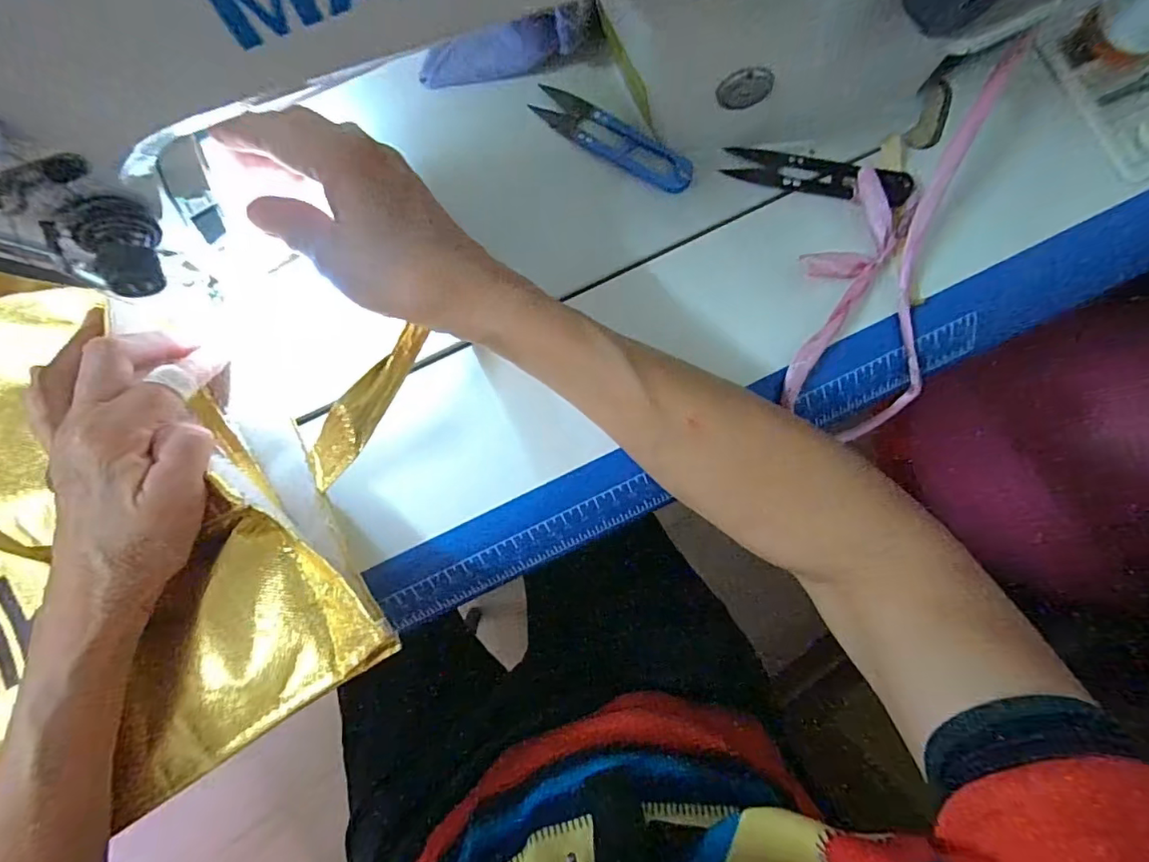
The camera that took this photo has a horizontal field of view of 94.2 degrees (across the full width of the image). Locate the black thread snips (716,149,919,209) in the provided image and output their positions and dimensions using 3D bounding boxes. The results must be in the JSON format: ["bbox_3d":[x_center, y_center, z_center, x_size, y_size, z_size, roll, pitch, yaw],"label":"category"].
[{"bbox_3d":[0.132,-0.140,0.289,0.097,0.009,0.024,16,82,3],"label":"black thread snips"}]

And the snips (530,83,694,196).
[{"bbox_3d":[0.022,-0.165,0.302,0.099,0.010,0.022,33,84,6],"label":"snips"}]

